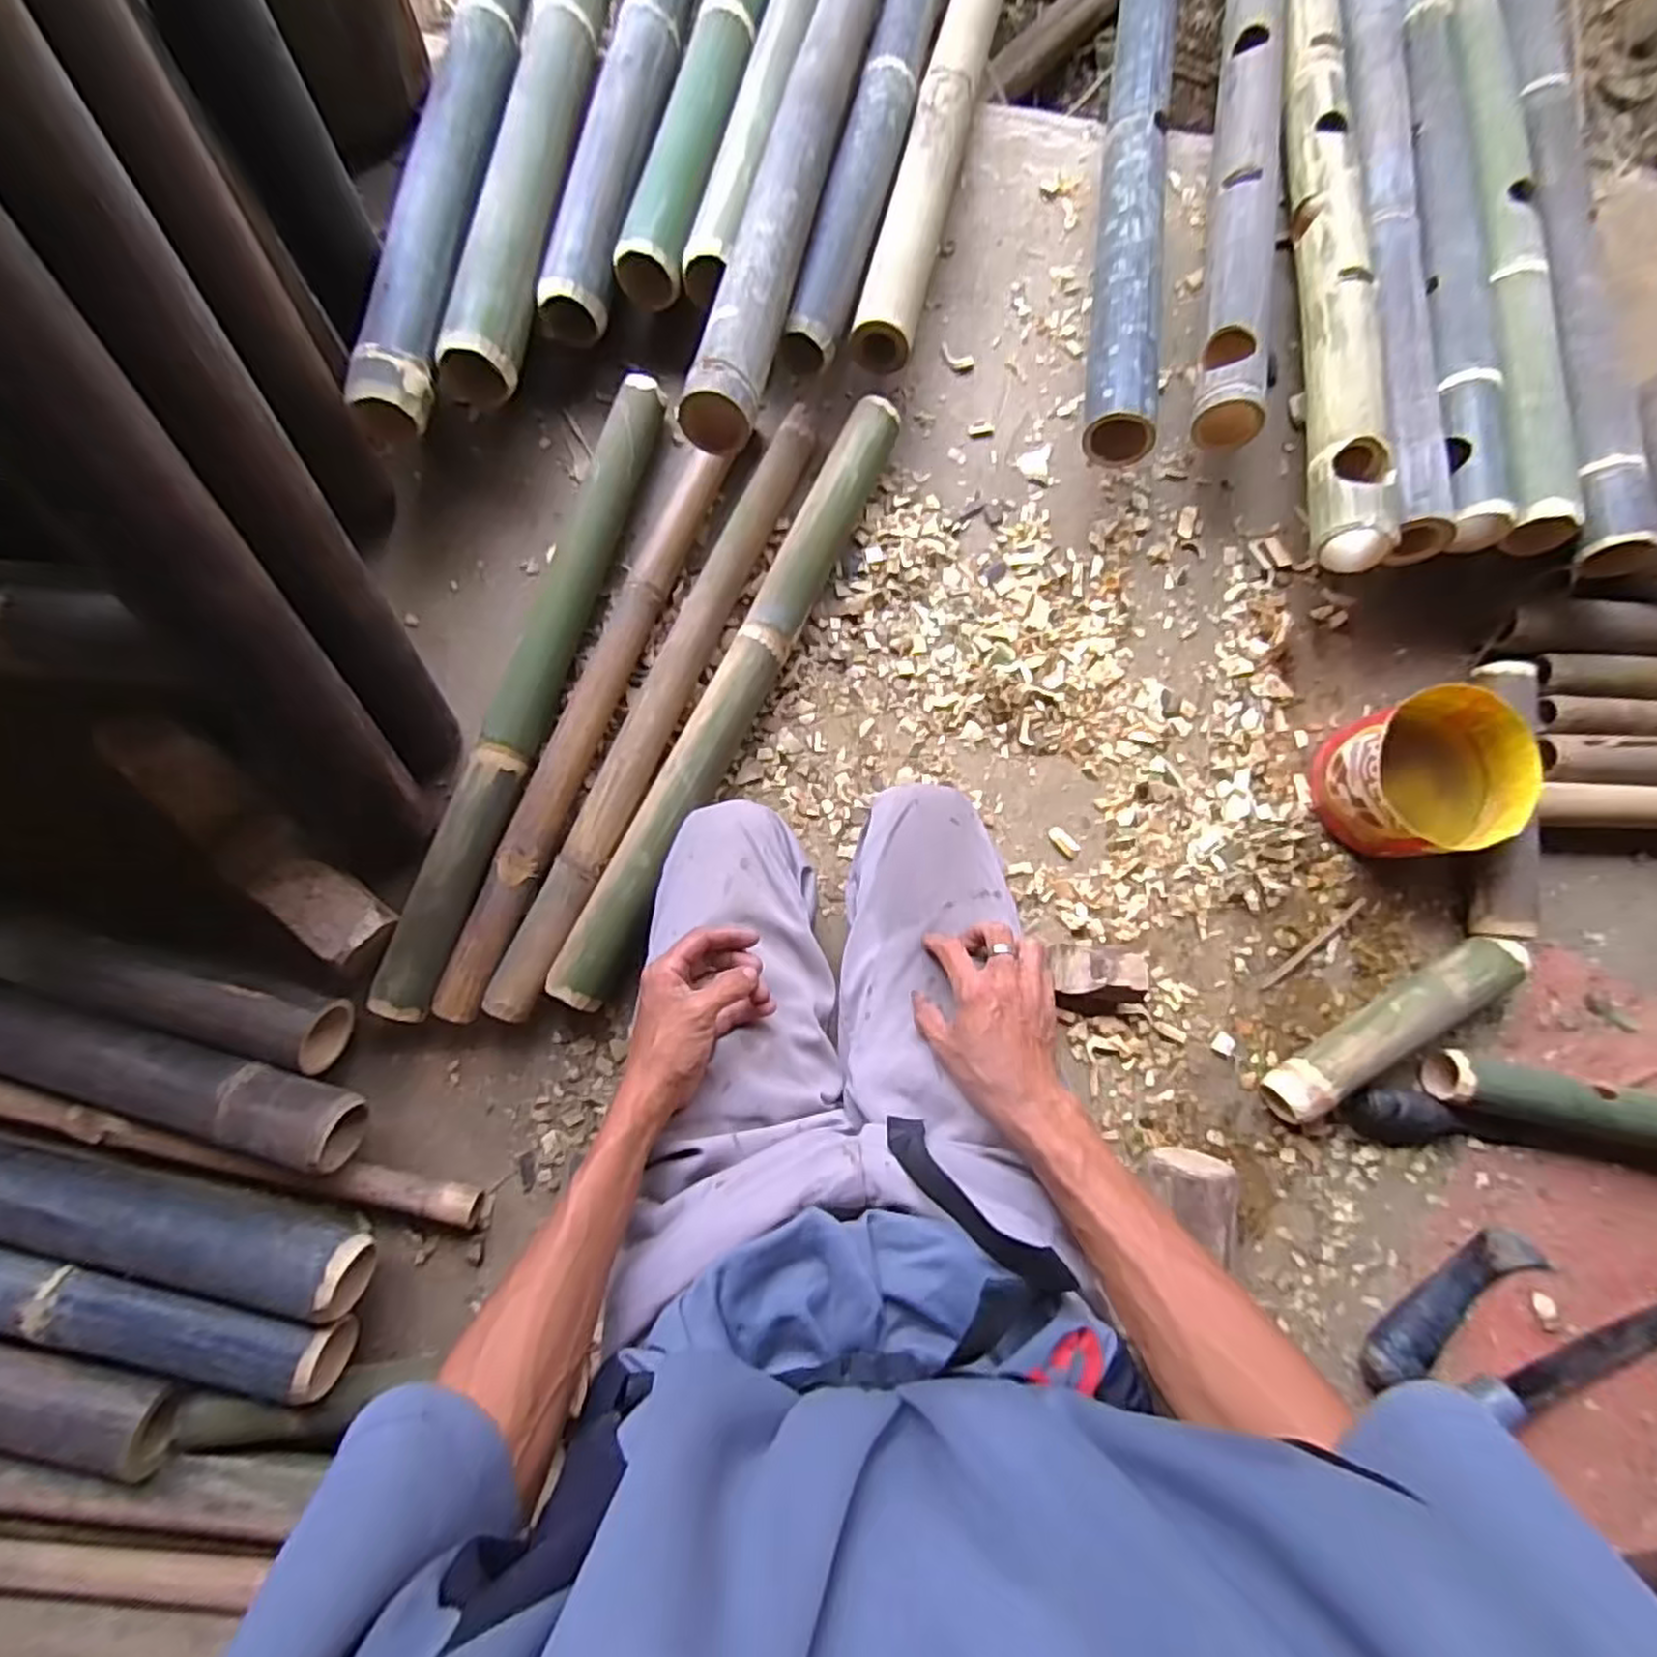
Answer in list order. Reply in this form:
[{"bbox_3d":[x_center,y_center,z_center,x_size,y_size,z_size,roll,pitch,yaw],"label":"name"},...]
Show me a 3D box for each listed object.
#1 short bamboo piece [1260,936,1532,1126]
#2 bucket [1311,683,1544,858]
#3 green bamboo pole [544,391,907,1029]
[{"bbox_3d":[0.533,0.188,0.700,0.270,0.054,0.057,-29,85,-5],"label":"short bamboo piece"},{"bbox_3d":[0.569,-0.051,0.715,0.152,0.089,0.148,0,83,-2],"label":"bucket"},{"bbox_3d":[-0.090,-0.133,0.722,0.059,0.063,0.649,26,83,1],"label":"green bamboo pole"}]

